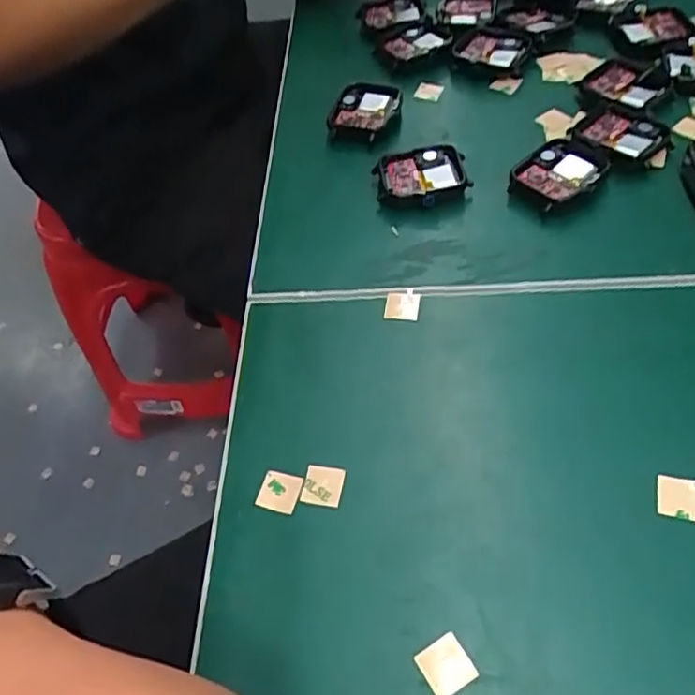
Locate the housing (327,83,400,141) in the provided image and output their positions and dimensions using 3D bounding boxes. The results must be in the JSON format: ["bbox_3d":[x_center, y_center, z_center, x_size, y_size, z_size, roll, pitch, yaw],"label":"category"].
[{"bbox_3d":[0.010,-0.139,0.372,0.038,0.012,0.038,8,56,11],"label":"housing"}]

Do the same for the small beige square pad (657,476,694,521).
[{"bbox_3d":[0.121,0.055,0.233,0.016,0.004,0.015,10,56,12],"label":"small beige square pad"}]

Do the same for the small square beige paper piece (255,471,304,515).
[{"bbox_3d":[-0.027,0.056,0.250,0.015,0.004,0.014,11,56,13],"label":"small square beige paper piece"}]

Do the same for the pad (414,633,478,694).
[{"bbox_3d":[0.032,0.104,0.209,0.016,0.004,0.015,-27,57,-14],"label":"pad"}]

